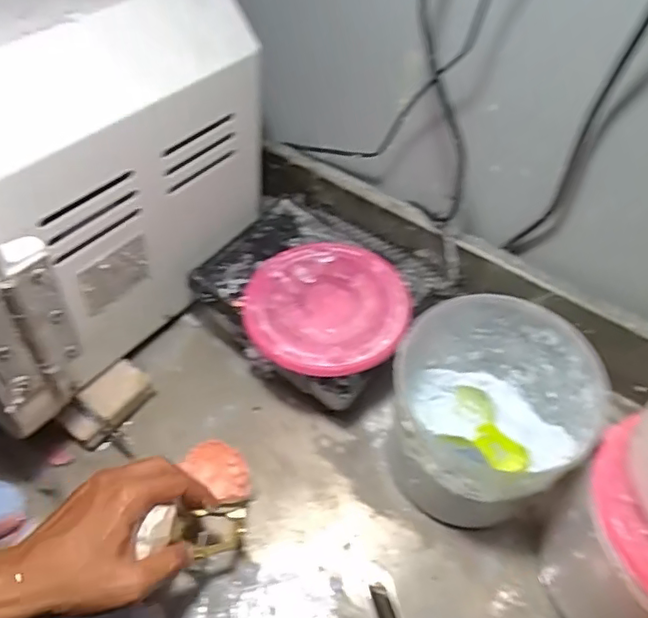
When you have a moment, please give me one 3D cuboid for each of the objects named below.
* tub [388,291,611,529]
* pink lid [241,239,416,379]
[{"bbox_3d":[0.139,0.102,0.513,0.153,0.170,0.152,1,53,-1],"label":"tub"},{"bbox_3d":[0.003,-0.006,0.561,0.156,0.015,0.156,2,51,-2],"label":"pink lid"}]

